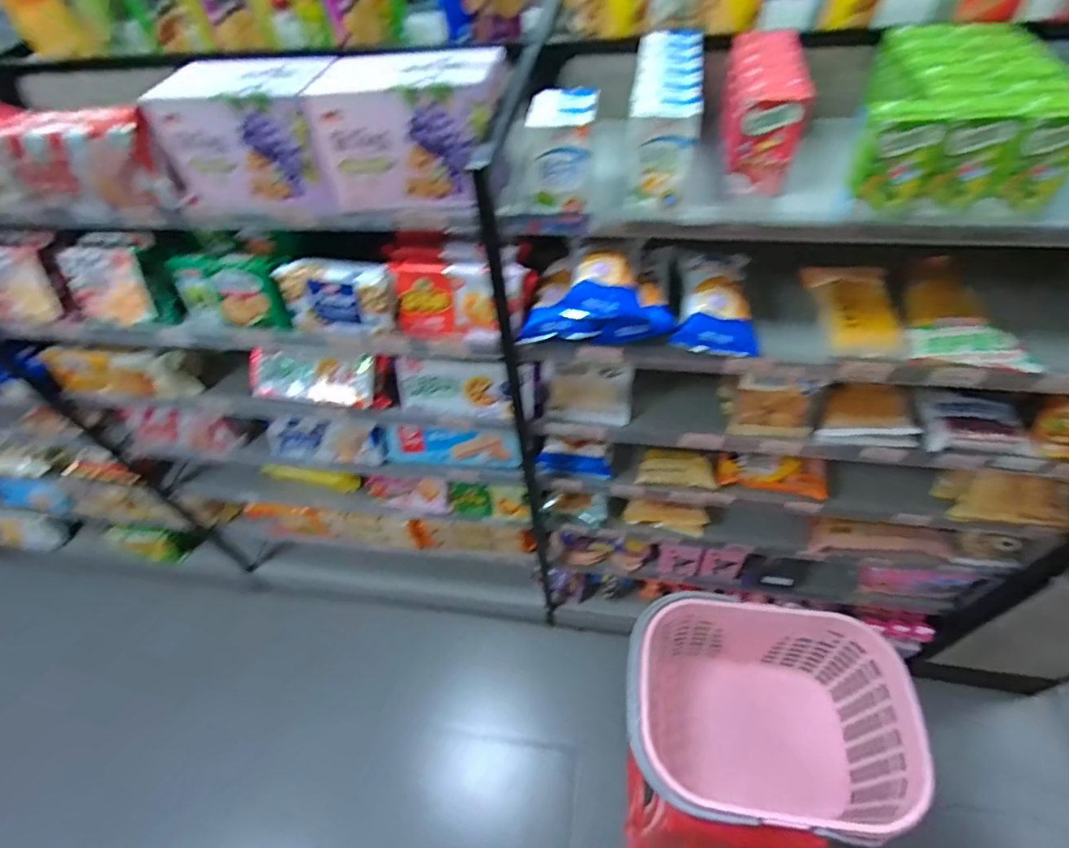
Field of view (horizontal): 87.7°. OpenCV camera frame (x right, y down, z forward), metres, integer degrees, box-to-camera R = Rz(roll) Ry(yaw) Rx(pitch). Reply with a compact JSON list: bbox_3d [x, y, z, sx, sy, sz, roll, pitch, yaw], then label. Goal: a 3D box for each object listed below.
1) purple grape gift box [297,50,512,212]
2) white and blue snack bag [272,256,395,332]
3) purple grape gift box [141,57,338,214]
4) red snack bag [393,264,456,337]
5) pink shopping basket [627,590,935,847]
[{"bbox_3d":[-0.143,-0.356,0.674,0.207,0.128,0.124,2,53,7],"label":"purple grape gift box"},{"bbox_3d":[-0.269,-0.181,0.787,0.163,0.087,0.056,8,54,11],"label":"white and blue snack bag"},{"bbox_3d":[-0.345,-0.357,0.701,0.206,0.139,0.104,5,53,9],"label":"purple grape gift box"},{"bbox_3d":[-0.147,-0.172,0.769,0.084,0.091,0.049,11,55,13],"label":"red snack bag"},{"bbox_3d":[0.363,0.485,0.934,0.406,0.268,0.318,5,53,9],"label":"pink shopping basket"}]

